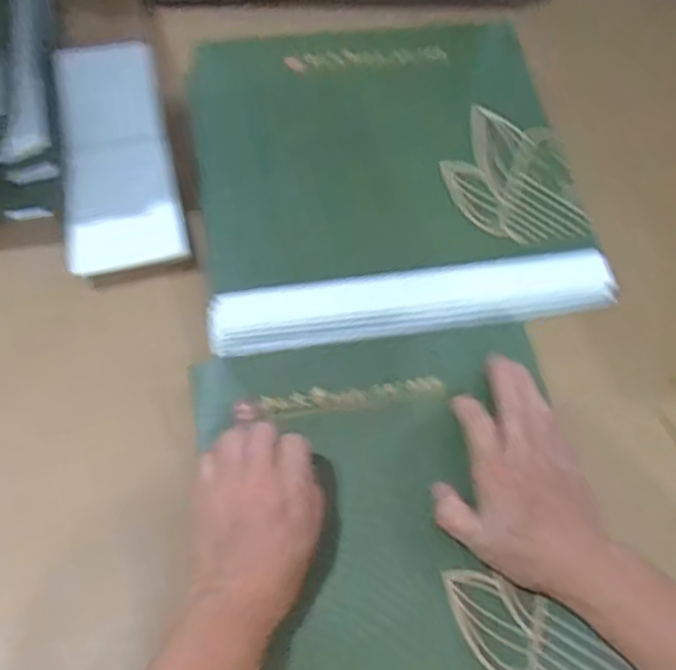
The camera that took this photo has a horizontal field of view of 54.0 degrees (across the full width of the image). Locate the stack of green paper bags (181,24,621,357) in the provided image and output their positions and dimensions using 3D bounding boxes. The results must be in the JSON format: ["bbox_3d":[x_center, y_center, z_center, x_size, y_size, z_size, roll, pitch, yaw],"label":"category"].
[{"bbox_3d":[0.043,-0.152,0.605,0.332,0.063,0.317,-5,59,-6],"label":"stack of green paper bags"}]

